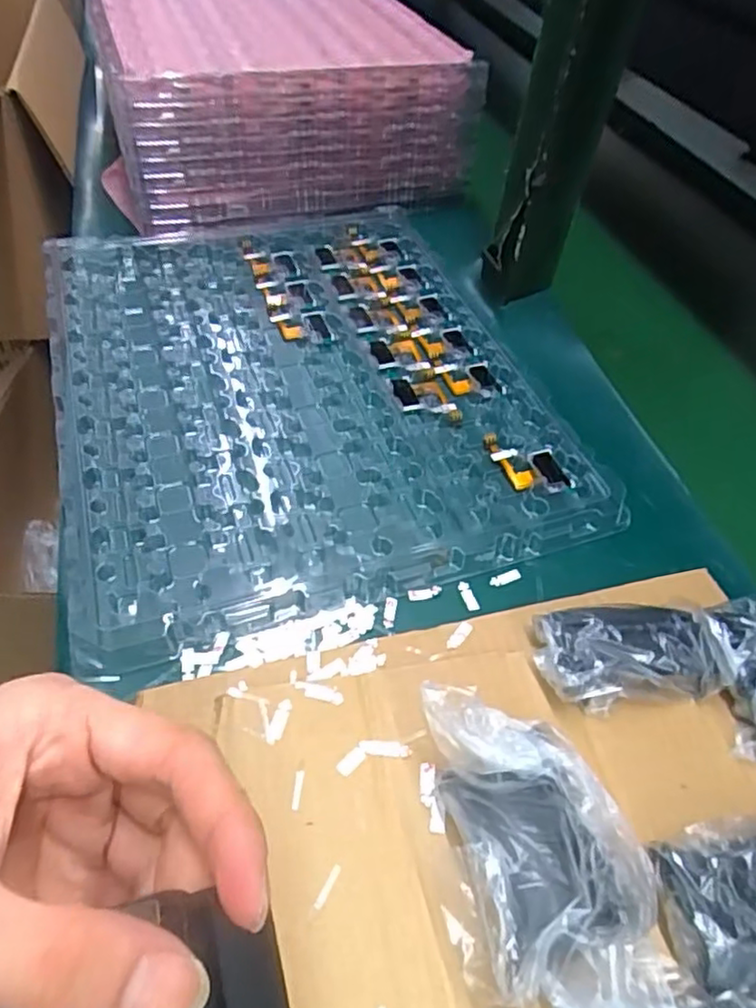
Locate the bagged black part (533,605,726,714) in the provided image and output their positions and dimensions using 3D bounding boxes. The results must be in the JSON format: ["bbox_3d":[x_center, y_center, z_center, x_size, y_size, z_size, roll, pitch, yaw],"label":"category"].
[{"bbox_3d":[0.113,0.068,0.297,0.079,0.024,0.043,-2,50,-10],"label":"bagged black part"}]

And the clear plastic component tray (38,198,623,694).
[{"bbox_3d":[-0.058,-0.087,0.429,0.291,0.023,0.354,-12,52,-17],"label":"clear plastic component tray"}]

